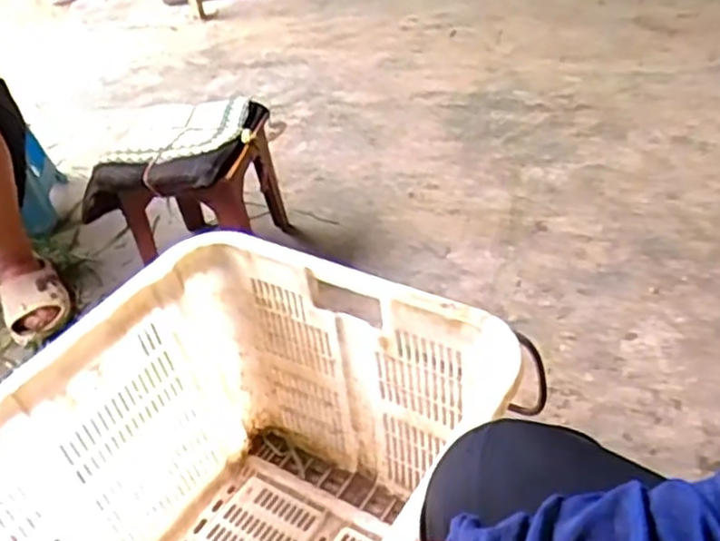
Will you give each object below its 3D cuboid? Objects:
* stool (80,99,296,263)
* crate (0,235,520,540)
[{"bbox_3d":[-0.319,-0.146,1.384,0.273,0.265,0.303,6,41,17],"label":"stool"},{"bbox_3d":[-0.190,0.331,0.749,0.421,0.374,0.655,20,47,30],"label":"crate"}]

